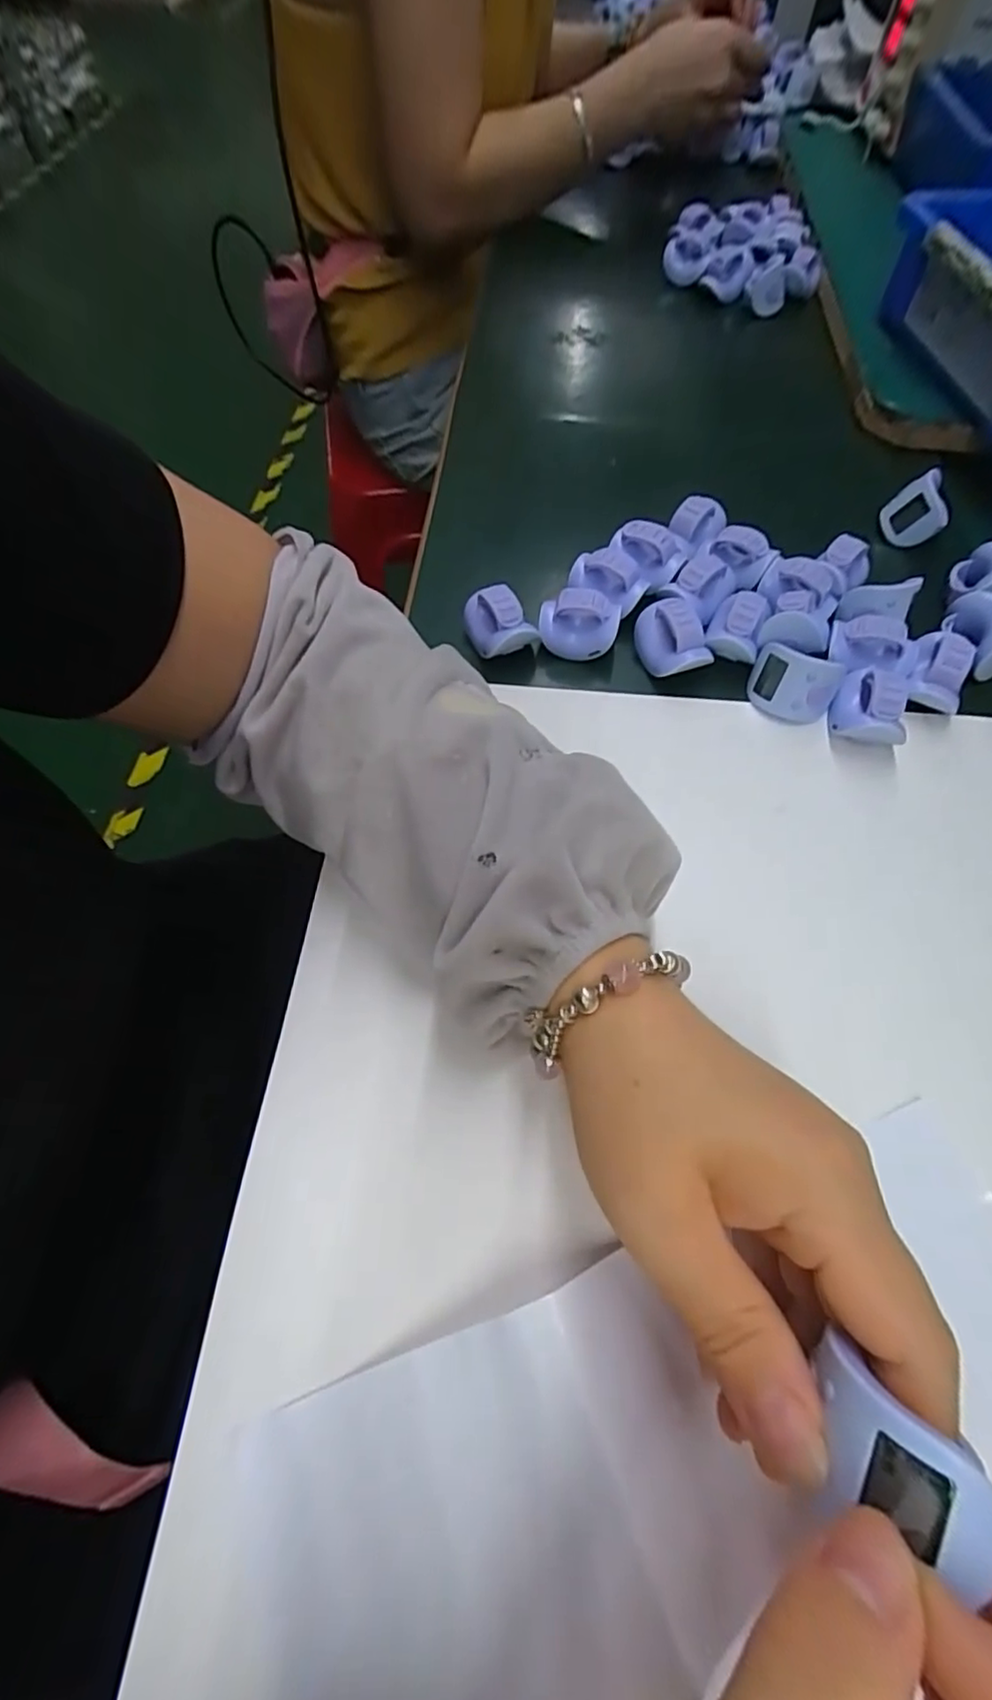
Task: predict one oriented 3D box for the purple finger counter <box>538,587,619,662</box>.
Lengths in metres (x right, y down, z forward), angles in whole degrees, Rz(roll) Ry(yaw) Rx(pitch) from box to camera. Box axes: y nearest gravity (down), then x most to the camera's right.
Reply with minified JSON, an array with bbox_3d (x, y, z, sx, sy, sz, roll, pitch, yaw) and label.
[{"bbox_3d":[0.042,-0.116,0.321,0.040,0.028,0.020,18,63,8],"label":"purple finger counter"}]

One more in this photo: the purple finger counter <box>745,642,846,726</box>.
[{"bbox_3d":[0.146,-0.081,0.303,0.040,0.033,0.023,23,64,10],"label":"purple finger counter"}]

